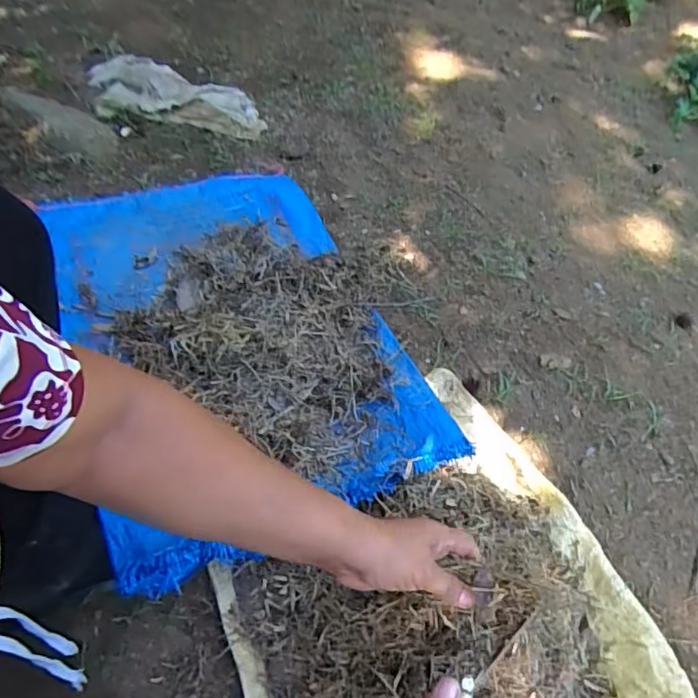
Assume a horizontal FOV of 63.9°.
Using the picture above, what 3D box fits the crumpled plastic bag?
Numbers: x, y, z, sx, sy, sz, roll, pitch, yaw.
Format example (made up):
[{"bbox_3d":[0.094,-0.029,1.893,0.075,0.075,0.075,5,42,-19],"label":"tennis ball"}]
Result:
[{"bbox_3d":[-0.412,-0.597,1.328,0.440,0.042,0.258,10,51,3],"label":"crumpled plastic bag"}]

